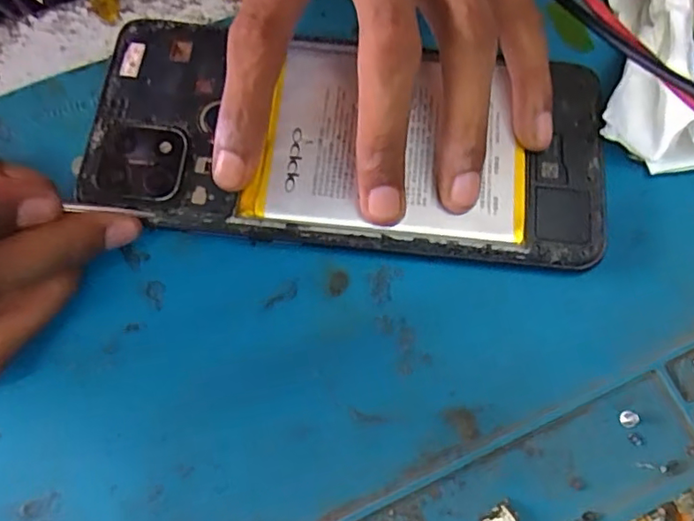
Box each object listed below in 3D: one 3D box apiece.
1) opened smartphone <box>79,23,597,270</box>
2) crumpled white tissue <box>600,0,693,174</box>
[{"bbox_3d":[-0.001,-0.038,0.180,0.157,0.004,0.071,10,71,2],"label":"opened smartphone"},{"bbox_3d":[0.107,-0.073,0.190,0.037,0.024,0.085,13,71,3],"label":"crumpled white tissue"}]

